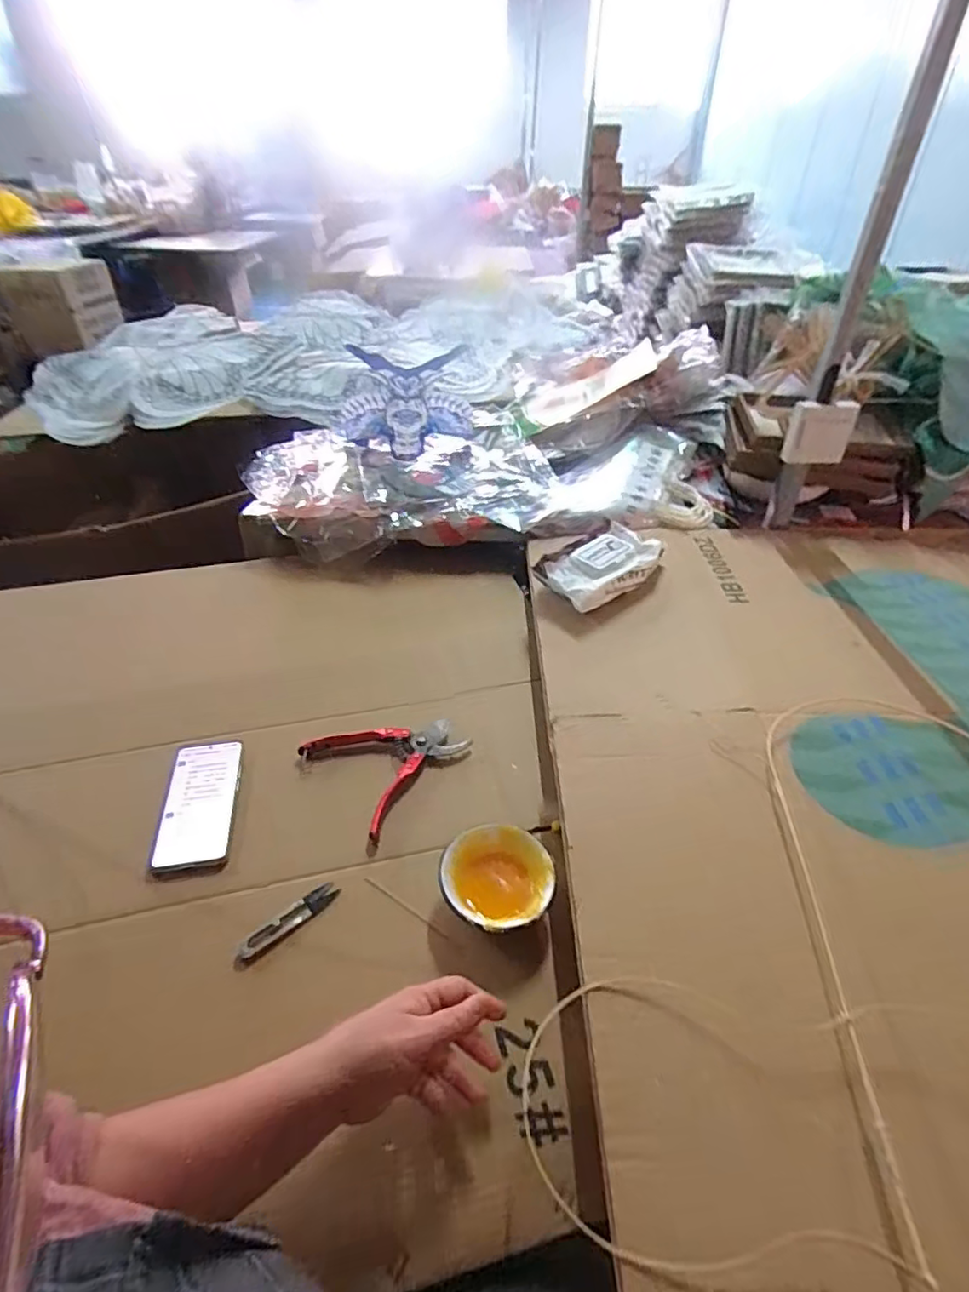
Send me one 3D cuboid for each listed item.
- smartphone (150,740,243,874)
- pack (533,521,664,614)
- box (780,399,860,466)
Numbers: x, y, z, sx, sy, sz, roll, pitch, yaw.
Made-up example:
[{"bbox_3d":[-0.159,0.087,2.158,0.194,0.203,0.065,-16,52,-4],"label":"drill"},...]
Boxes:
[{"bbox_3d":[-0.309,0.169,0.652,0.075,0.011,0.155,-7,40,-10],"label":"smartphone"},{"bbox_3d":[0.176,-0.124,0.889,0.199,0.040,0.124,-25,46,-28],"label":"pack"},{"bbox_3d":[0.512,-0.323,0.919,0.087,0.096,0.024,8,40,8],"label":"box"}]

